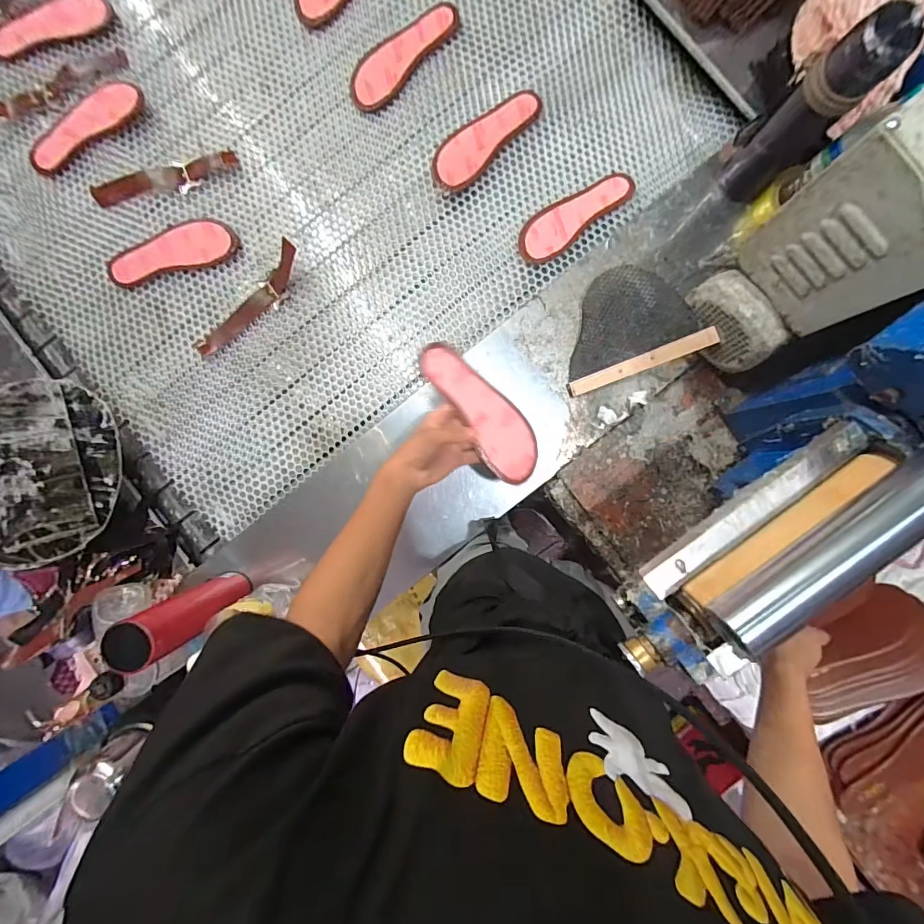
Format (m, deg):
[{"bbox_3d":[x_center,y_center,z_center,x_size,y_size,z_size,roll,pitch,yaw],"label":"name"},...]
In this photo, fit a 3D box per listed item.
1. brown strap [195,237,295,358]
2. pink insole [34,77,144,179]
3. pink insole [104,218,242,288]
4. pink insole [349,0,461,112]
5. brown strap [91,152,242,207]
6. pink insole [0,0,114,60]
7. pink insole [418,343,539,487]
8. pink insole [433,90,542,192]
[{"bbox_3d":[-0.359,-0.266,0.723,0.238,0.046,0.050,-42,90,1],"label":"brown strap"},{"bbox_3d":[-0.646,-0.576,0.732,0.213,0.013,0.087,-31,90,1],"label":"pink insole"},{"bbox_3d":[-0.500,-0.367,0.735,0.221,0.013,0.091,-15,90,1],"label":"pink insole"},{"bbox_3d":[-0.108,-0.707,0.736,0.086,0.013,0.224,44,91,0],"label":"pink insole"},{"bbox_3d":[-0.511,-0.485,0.739,0.245,0.007,0.049,-17,90,1],"label":"brown strap"},{"bbox_3d":[-0.714,-0.760,0.742,0.211,0.009,0.085,-15,90,1],"label":"pink insole"},{"bbox_3d":[0.029,-0.070,0.590,0.076,0.014,0.219,-39,98,1],"label":"pink insole"},{"bbox_3d":[0.040,-0.560,0.735,0.223,0.018,0.085,-42,90,1],"label":"pink insole"}]

